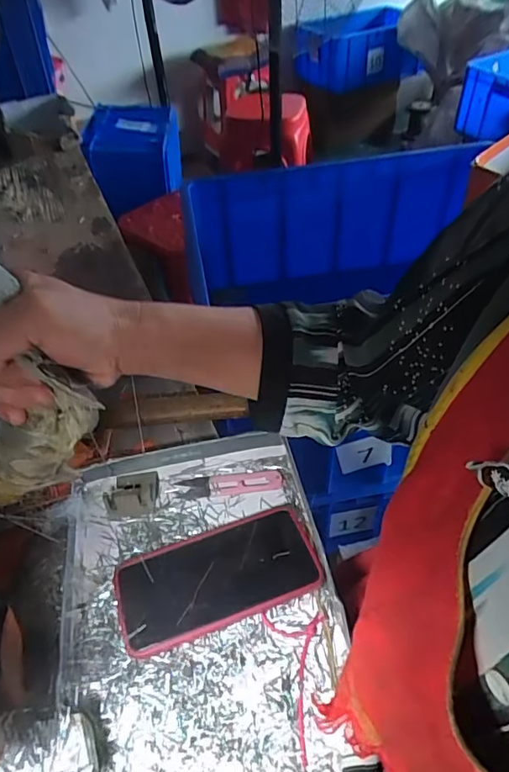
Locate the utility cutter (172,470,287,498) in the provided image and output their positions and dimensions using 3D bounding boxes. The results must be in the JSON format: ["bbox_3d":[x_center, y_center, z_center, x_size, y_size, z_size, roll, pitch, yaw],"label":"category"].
[{"bbox_3d":[-0.024,0.095,0.482,0.101,0.006,0.027,-7,46,-3],"label":"utility cutter"}]

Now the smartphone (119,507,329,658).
[{"bbox_3d":[-0.030,0.153,0.406,0.159,0.008,0.079,-17,50,-14],"label":"smartphone"}]

